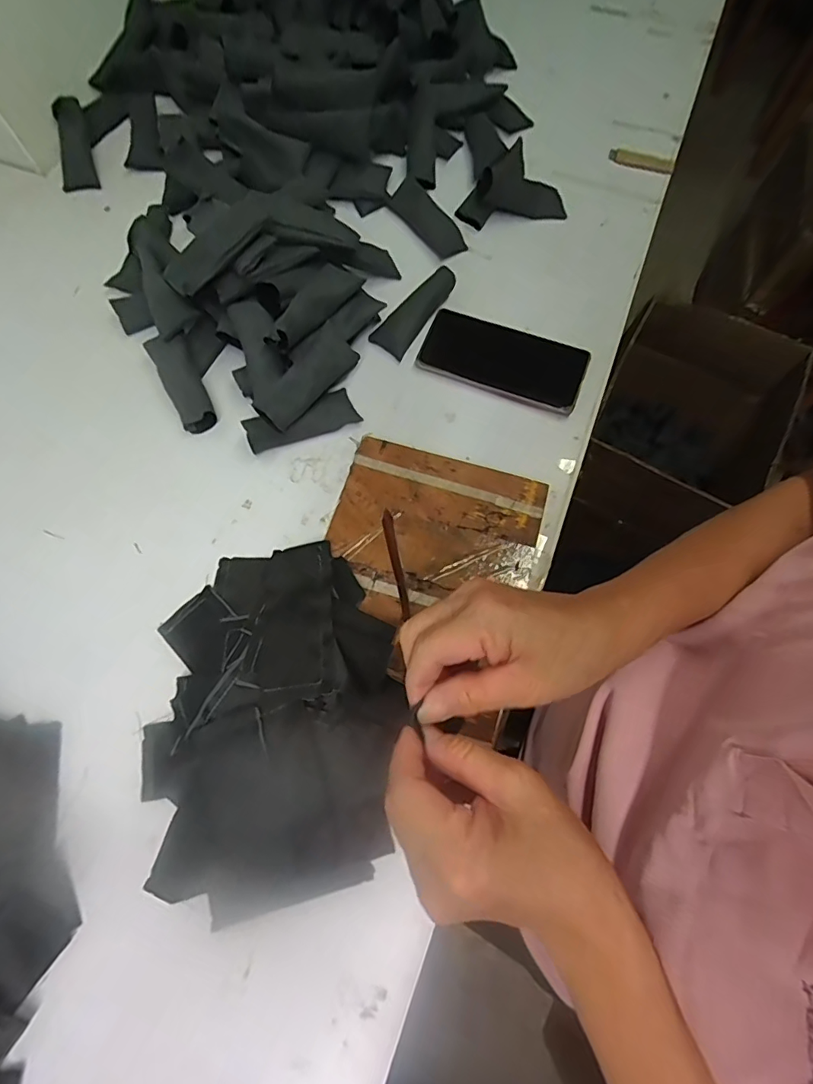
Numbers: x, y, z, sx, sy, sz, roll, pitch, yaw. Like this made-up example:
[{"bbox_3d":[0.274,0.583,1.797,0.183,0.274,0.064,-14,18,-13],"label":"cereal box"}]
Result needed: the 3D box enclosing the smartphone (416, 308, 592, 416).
[{"bbox_3d":[0.095,-0.180,0.494,0.159,0.012,0.075,21,72,7],"label":"smartphone"}]

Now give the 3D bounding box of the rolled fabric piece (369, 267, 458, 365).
[{"bbox_3d":[0.011,-0.234,0.509,0.035,0.014,0.102,41,89,12],"label":"rolled fabric piece"}]

